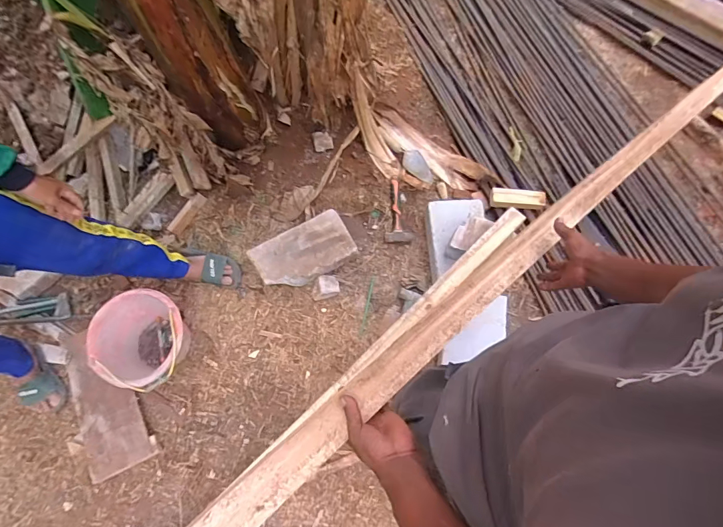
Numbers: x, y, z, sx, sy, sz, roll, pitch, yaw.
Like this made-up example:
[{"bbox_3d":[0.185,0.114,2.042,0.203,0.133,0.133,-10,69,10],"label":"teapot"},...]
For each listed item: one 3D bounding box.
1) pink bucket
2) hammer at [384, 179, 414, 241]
[{"bbox_3d":[-0.722,0.261,1.343,0.277,0.195,0.293,-1,70,3],"label":"pink bucket"},{"bbox_3d":[0.145,-0.212,1.529,0.101,0.032,0.274,2,72,1],"label":"hammer"}]

